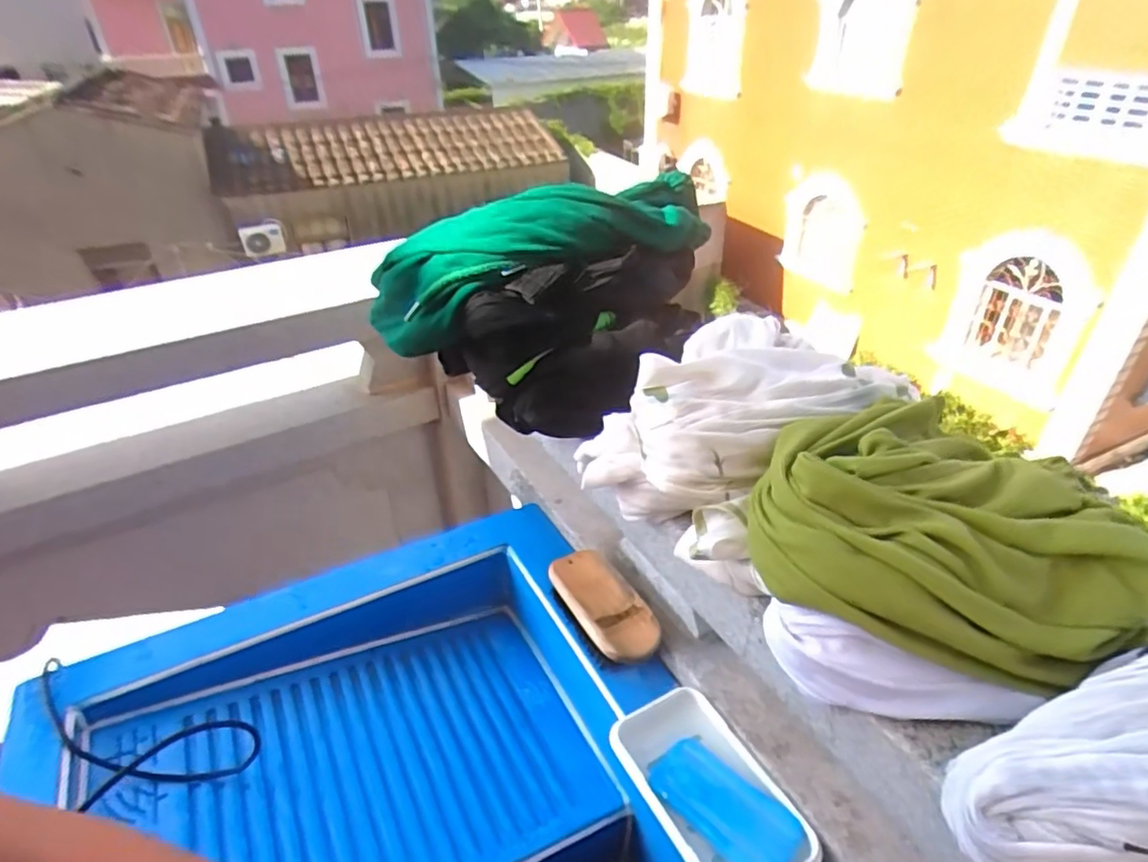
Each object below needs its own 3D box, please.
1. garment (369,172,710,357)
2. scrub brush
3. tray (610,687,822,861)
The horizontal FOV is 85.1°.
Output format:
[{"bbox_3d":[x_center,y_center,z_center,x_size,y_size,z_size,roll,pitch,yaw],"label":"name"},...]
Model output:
[{"bbox_3d":[-0.016,-0.161,0.549,0.325,0.104,0.106,-16,38,-20],"label":"garment"},{"bbox_3d":[0.027,0.165,0.588,0.061,0.029,0.125,-21,40,-25],"label":"scrub brush"},{"bbox_3d":[0.100,0.266,0.461,0.086,0.022,0.148,-20,40,-24],"label":"tray"}]

